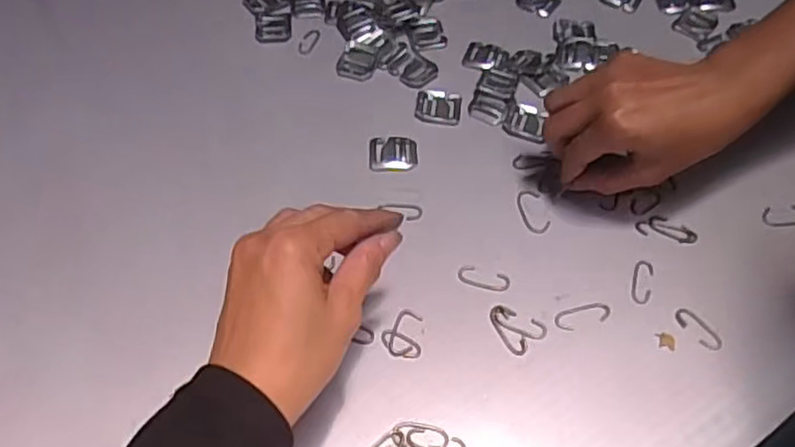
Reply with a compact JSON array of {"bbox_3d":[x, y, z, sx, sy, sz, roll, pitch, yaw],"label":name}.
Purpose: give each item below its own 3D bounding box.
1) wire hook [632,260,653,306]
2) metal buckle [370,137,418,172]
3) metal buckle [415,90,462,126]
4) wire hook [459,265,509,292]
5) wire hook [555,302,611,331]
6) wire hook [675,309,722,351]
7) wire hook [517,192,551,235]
[{"bbox_3d":[0.158,0.038,0.435,0.013,0.004,0.033,14,55,7],"label":"wire hook"},{"bbox_3d":[-0.003,-0.052,0.491,0.034,0.004,0.029,-1,55,-3],"label":"metal buckle"},{"bbox_3d":[0.032,-0.090,0.520,0.034,0.004,0.032,7,55,3],"label":"metal buckle"},{"bbox_3d":[0.056,0.036,0.434,0.034,0.004,0.014,15,56,8],"label":"wire hook"},{"bbox_3d":[0.116,0.057,0.420,0.036,0.004,0.013,-13,56,-11],"label":"wire hook"},{"bbox_3d":[0.186,0.065,0.415,0.015,0.004,0.032,-32,62,-22],"label":"wire hook"},{"bbox_3d":[0.094,-0.009,0.466,0.018,0.004,0.038,-7,55,-7],"label":"wire hook"}]

